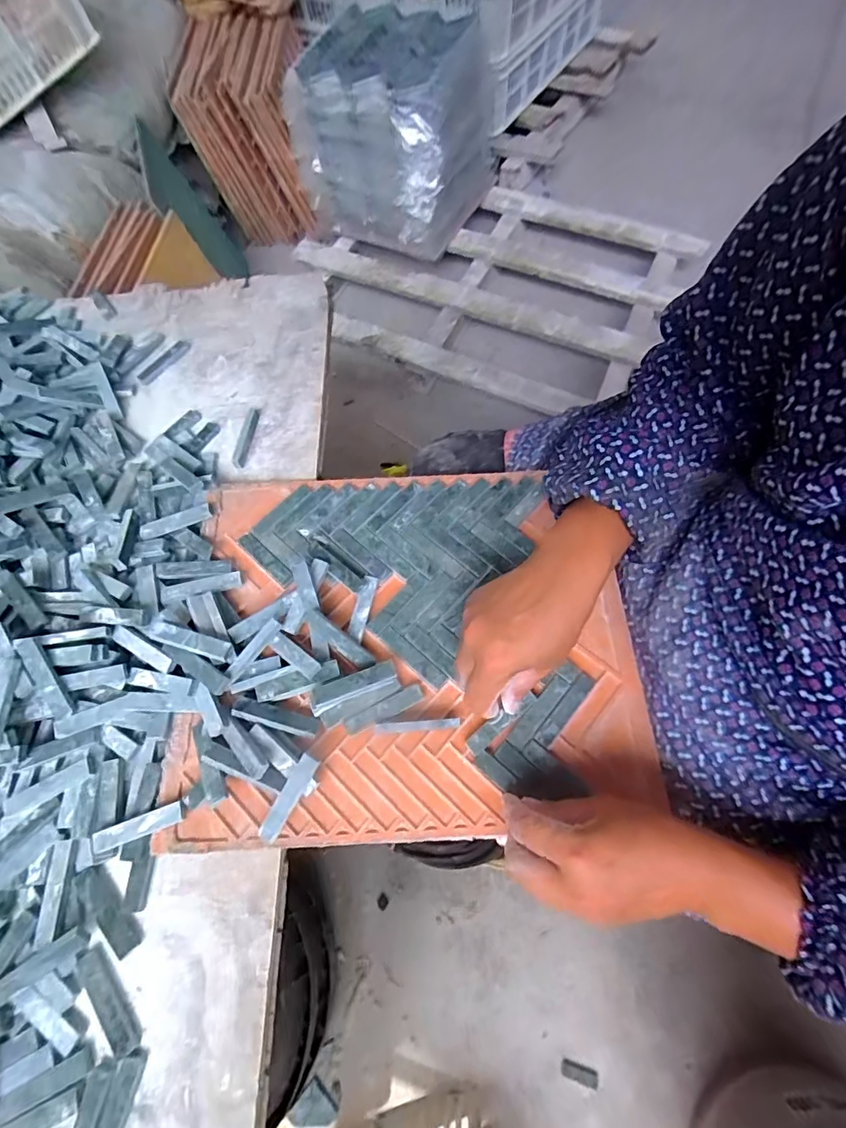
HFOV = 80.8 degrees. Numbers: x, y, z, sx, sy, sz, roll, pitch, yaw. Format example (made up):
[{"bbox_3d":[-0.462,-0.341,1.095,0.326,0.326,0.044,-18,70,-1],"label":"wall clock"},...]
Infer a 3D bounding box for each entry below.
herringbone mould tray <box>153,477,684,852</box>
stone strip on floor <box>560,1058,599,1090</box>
[{"bbox_3d":[-0.012,0.055,0.399,0.348,0.019,0.290,-4,68,-2],"label":"herringbone mould tray"},{"bbox_3d":[0.191,0.624,0.609,0.044,0.005,0.018,9,68,17],"label":"stone strip on floor"}]

